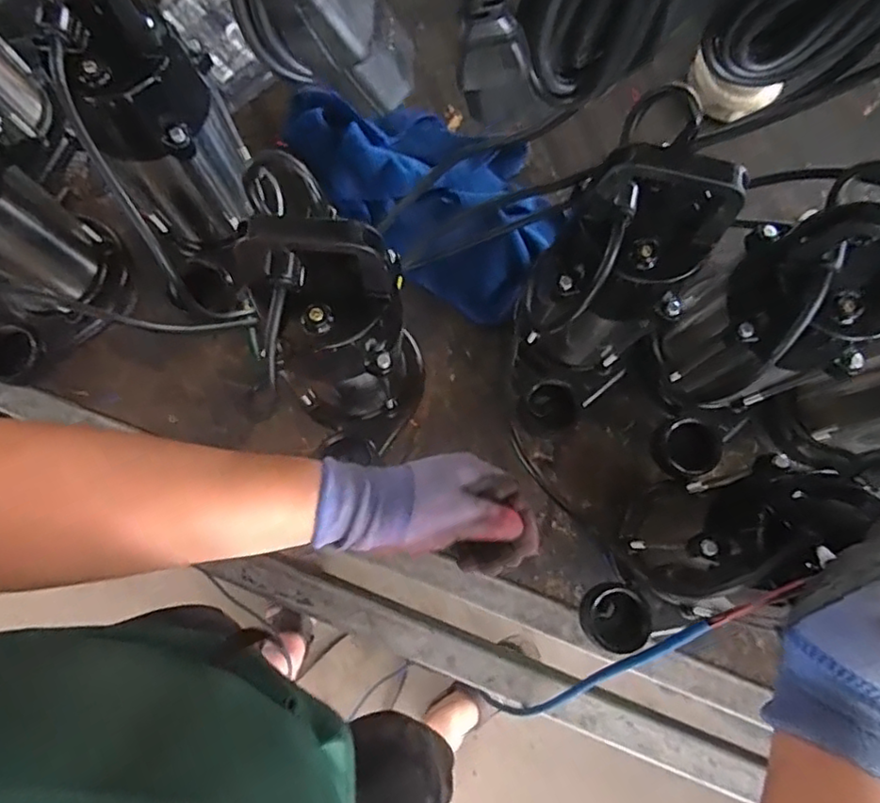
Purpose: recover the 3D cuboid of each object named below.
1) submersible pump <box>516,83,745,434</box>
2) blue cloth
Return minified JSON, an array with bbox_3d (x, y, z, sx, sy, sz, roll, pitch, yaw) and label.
[{"bbox_3d":[0.119,-0.078,0.446,0.103,0.267,0.127,34,80,5],"label":"submersible pump"},{"bbox_3d":[-0.016,-0.233,0.632,0.312,0.065,0.188,38,80,6],"label":"blue cloth"}]

